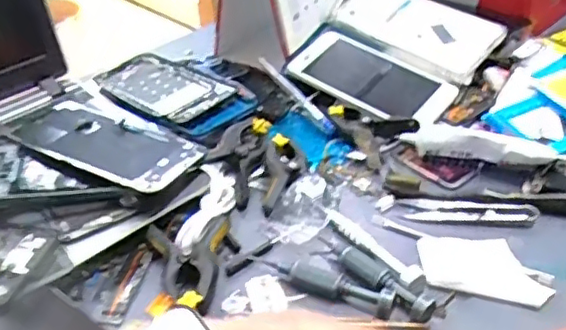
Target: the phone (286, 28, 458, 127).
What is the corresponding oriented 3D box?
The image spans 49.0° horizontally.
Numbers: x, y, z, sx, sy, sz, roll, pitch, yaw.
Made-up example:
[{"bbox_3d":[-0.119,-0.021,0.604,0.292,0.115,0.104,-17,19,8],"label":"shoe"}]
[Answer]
[{"bbox_3d":[0.082,-0.087,0.622,0.170,0.015,0.082,32,56,28],"label":"phone"}]

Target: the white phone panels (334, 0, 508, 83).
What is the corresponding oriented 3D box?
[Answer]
[{"bbox_3d":[0.138,-0.148,0.666,0.174,0.021,0.079,33,71,34],"label":"white phone panels"}]

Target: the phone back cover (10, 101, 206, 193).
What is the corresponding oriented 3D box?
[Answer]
[{"bbox_3d":[-0.150,-0.020,0.519,0.161,0.007,0.080,19,36,24],"label":"phone back cover"}]

